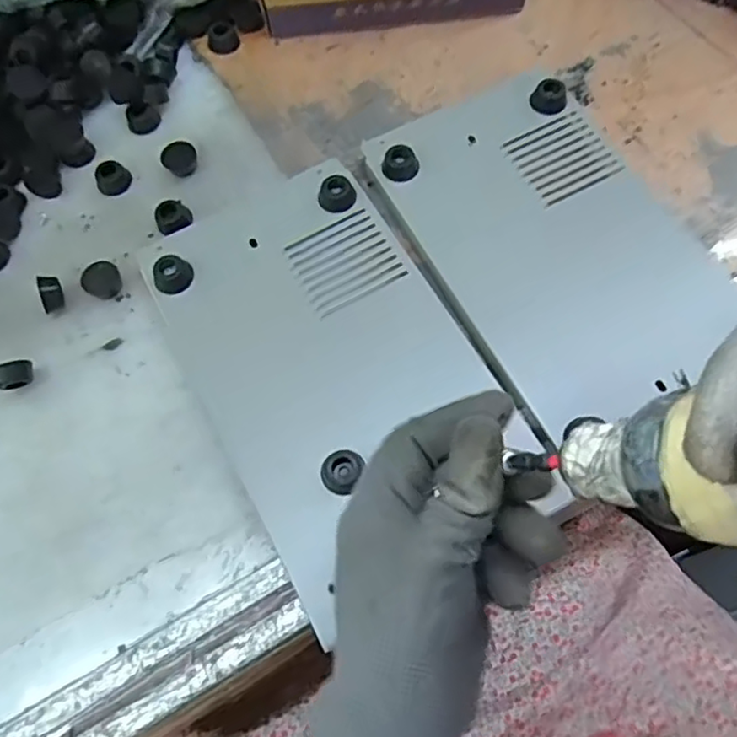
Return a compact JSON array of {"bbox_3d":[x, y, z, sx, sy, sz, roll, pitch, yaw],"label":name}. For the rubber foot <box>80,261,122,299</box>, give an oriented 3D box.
[{"bbox_3d":[-0.175,-0.058,0.422,0.024,0.015,0.019,-43,73,-13],"label":"rubber foot"}]

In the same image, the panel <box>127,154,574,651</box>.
[{"bbox_3d":[-0.023,-0.007,0.383,0.155,0.020,0.263,-27,70,-8],"label":"panel"}]

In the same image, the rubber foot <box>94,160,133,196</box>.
[{"bbox_3d":[-0.182,-0.136,0.455,0.021,0.012,0.021,-1,69,2],"label":"rubber foot"}]

